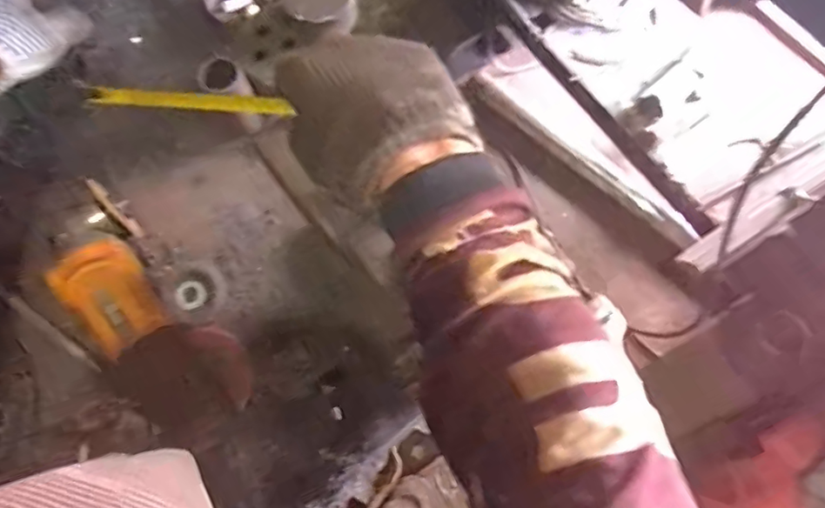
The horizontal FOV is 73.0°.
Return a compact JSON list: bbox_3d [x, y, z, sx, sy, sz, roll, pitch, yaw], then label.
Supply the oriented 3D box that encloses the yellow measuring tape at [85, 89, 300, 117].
[{"bbox_3d":[-0.166,-0.113,0.411,0.143,0.020,0.008,4,72,0],"label":"yellow measuring tape"}]

